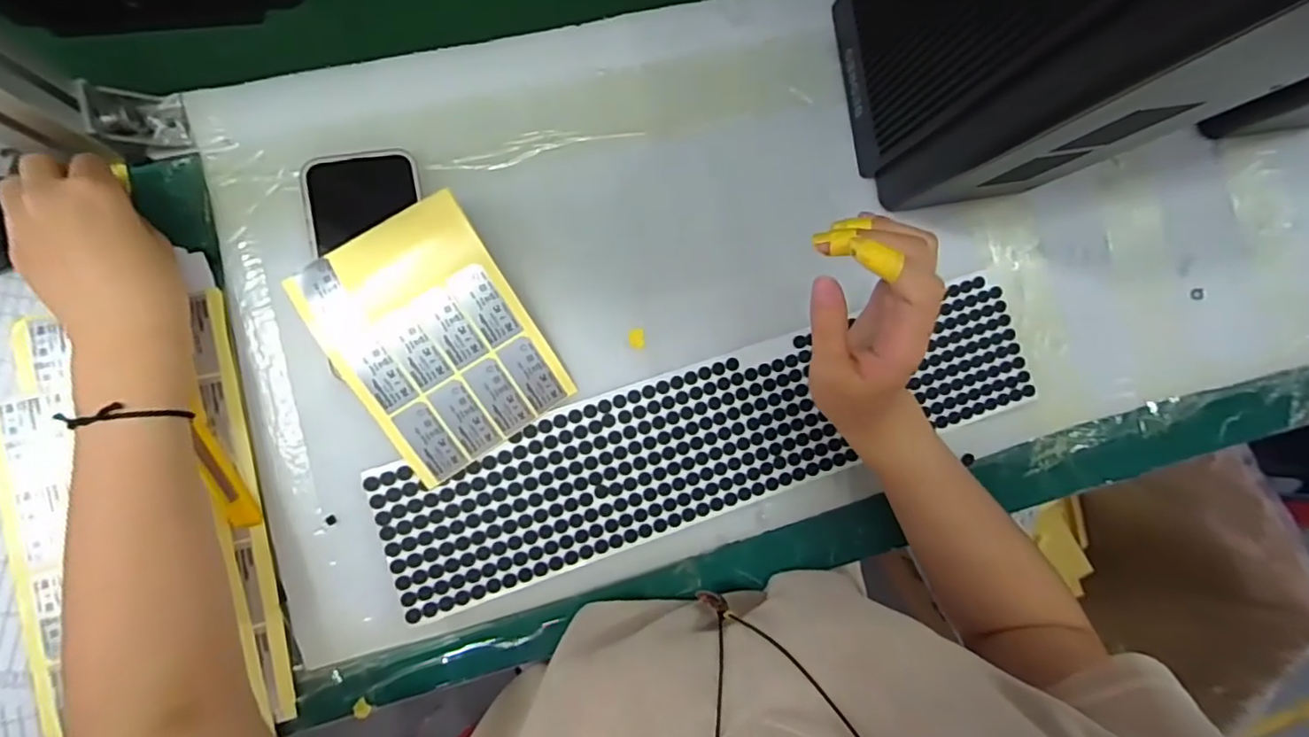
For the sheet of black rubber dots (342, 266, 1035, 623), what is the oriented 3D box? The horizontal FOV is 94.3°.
[{"bbox_3d":[0.049,0.046,0.441,0.485,0.008,0.110,-18,89,-9],"label":"sheet of black rubber dots"}]

